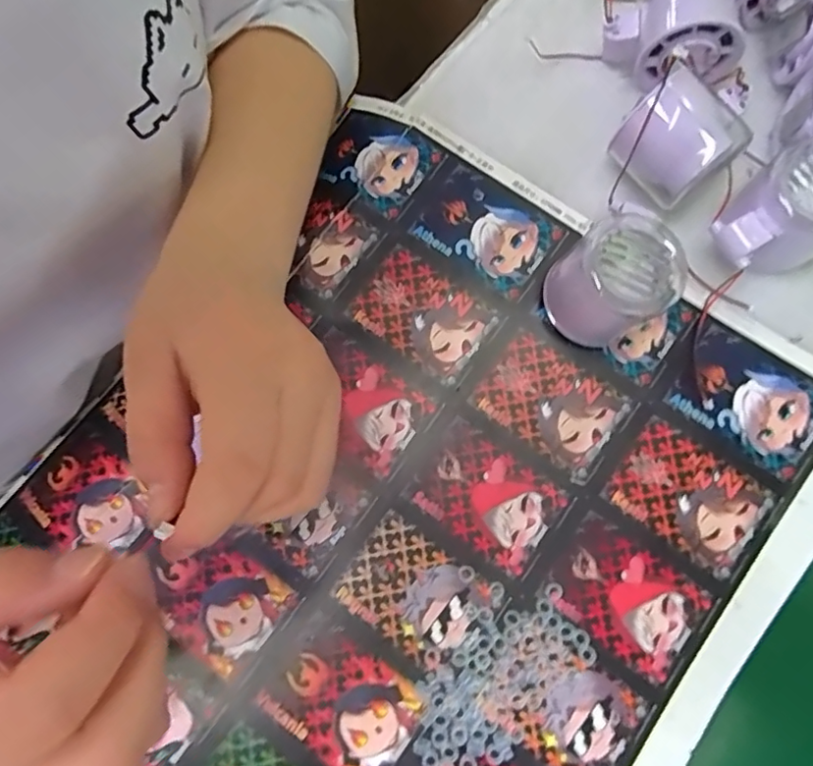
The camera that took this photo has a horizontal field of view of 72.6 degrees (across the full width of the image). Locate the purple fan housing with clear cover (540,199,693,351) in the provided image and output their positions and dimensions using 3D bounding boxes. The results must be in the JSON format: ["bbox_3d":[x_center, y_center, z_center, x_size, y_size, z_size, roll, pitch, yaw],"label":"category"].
[{"bbox_3d":[0.112,-0.057,0.308,0.061,0.060,0.060,0,78,1],"label":"purple fan housing with clear cover"}]

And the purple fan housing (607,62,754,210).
[{"bbox_3d":[0.158,-0.141,0.327,0.060,0.051,0.043,41,82,9],"label":"purple fan housing"}]

